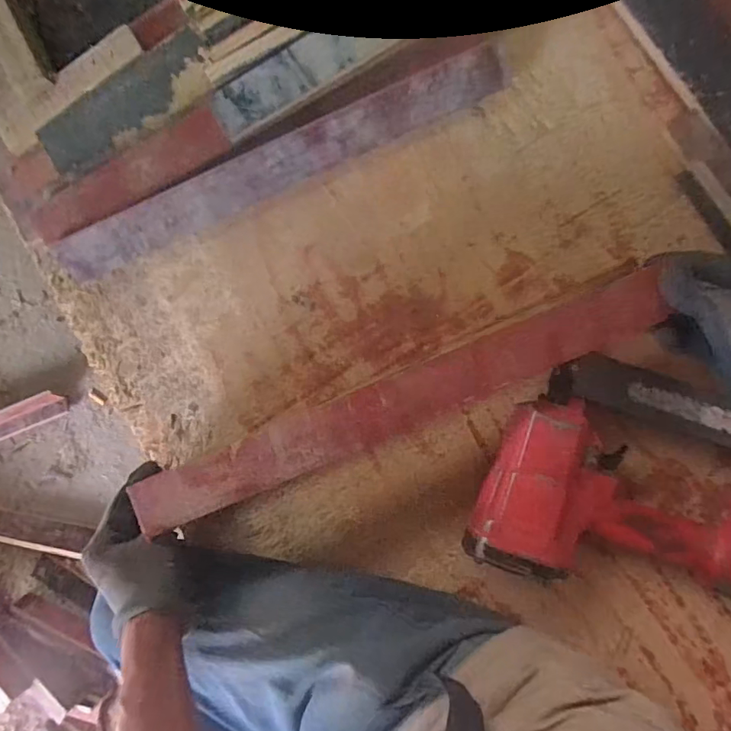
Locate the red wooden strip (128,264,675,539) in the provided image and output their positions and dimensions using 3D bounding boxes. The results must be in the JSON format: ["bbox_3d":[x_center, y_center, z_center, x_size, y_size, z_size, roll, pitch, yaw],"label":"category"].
[{"bbox_3d":[0.032,0.031,0.444,0.474,0.024,0.053,-23,85,-1],"label":"red wooden strip"}]

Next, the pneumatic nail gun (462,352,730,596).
[{"bbox_3d":[0.269,0.113,0.465,0.318,0.077,0.201,15,89,6],"label":"pneumatic nail gun"}]

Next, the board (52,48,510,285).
[{"bbox_3d":[-0.092,-0.207,0.527,0.494,0.018,0.050,-24,115,4],"label":"board"}]

